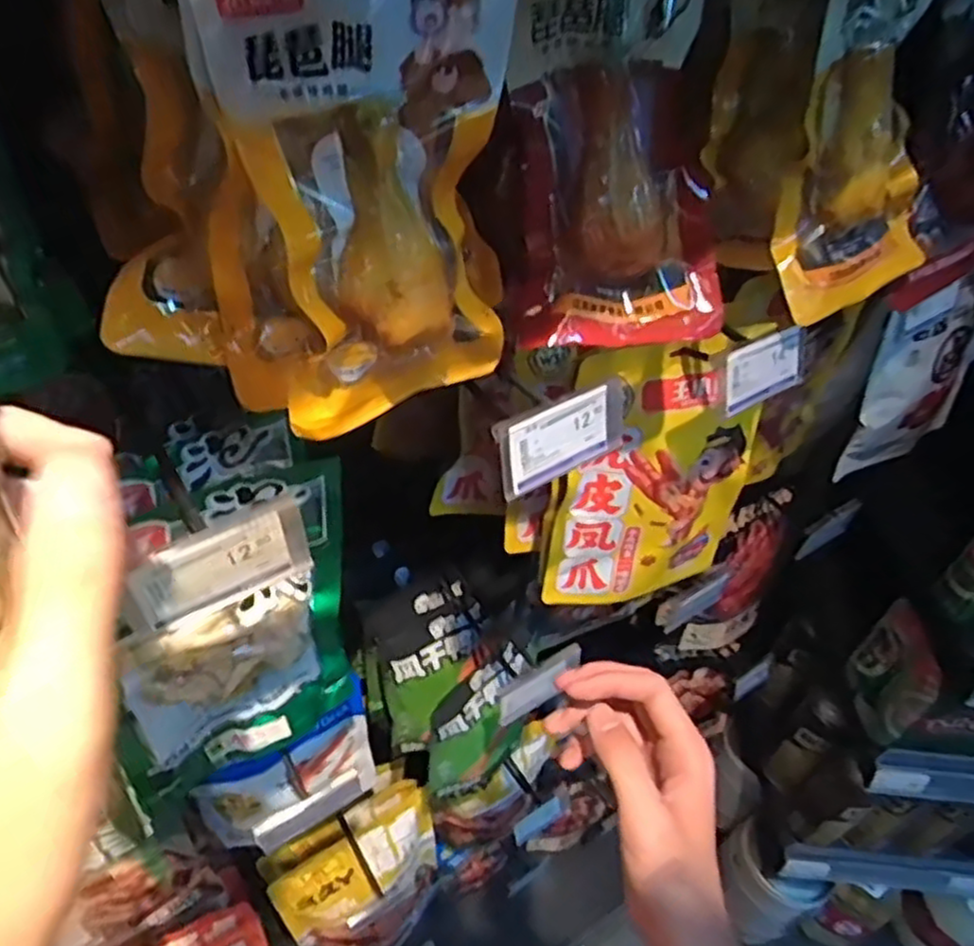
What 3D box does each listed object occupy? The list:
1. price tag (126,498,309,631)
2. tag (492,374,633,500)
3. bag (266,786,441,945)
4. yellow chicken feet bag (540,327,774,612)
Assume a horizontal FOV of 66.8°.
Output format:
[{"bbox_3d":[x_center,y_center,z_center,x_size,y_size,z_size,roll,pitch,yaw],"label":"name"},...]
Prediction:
[{"bbox_3d":[-0.116,0.041,0.324,0.075,0.042,0.008,-24,53,-26],"label":"price tag"},{"bbox_3d":[0.043,-0.022,0.400,0.087,0.046,0.009,-24,35,-27],"label":"tag"},{"bbox_3d":[-0.146,0.523,0.926,0.194,0.240,0.106,-31,56,-30],"label":"bag"},{"bbox_3d":[0.135,-0.004,0.571,0.158,0.250,0.057,-11,48,-16],"label":"yellow chicken feet bag"}]

